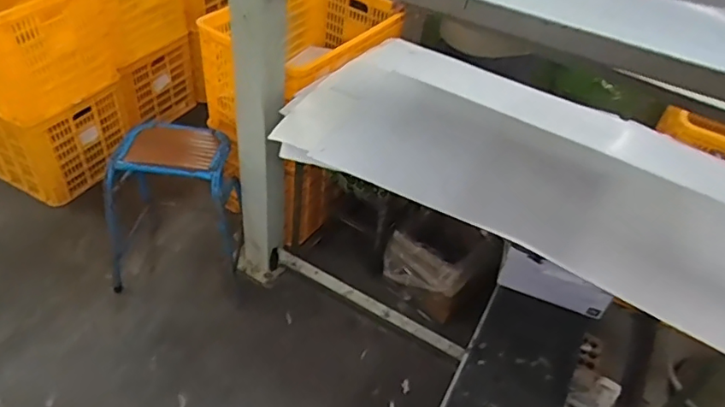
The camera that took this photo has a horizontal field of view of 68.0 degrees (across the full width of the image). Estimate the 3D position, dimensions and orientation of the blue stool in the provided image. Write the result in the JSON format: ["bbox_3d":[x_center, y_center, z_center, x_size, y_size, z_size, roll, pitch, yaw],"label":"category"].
[{"bbox_3d":[-0.594,-0.011,1.697,0.402,0.423,0.296,2,44,-5],"label":"blue stool"}]

